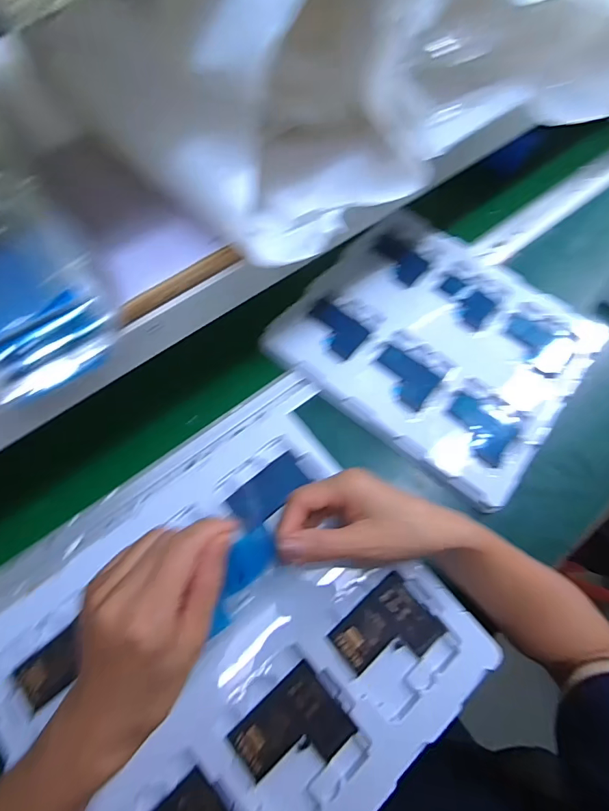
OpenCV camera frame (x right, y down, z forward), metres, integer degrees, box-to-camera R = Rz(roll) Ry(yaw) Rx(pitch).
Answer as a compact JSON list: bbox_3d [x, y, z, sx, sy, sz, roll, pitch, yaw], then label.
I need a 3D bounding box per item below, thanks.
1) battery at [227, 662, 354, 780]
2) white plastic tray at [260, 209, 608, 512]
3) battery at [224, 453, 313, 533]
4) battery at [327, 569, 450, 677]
[{"bbox_3d":[-0.008,0.242,0.312,0.074,0.004,0.060,-38,75,-17],"label":"battery"},{"bbox_3d":[0.158,-0.080,0.514,0.321,0.019,0.281,38,72,12],"label":"white plastic tray"},{"bbox_3d":[-0.032,0.078,0.387,0.072,0.004,0.036,-38,90,-18],"label":"battery"},{"bbox_3d":[0.067,0.185,0.342,0.076,0.008,0.059,-36,73,-16],"label":"battery"}]

